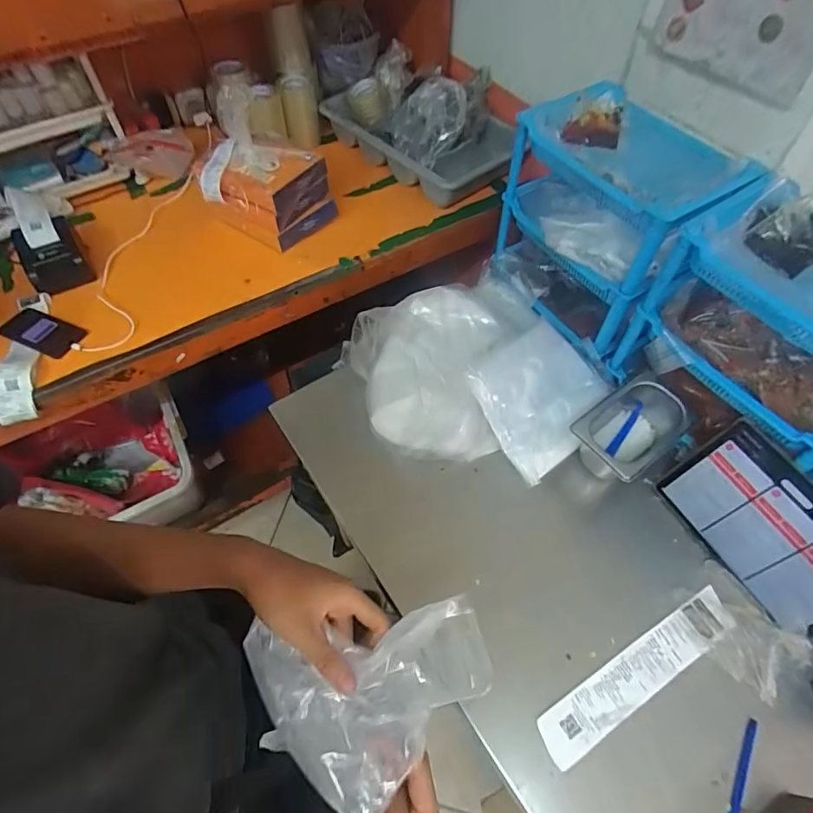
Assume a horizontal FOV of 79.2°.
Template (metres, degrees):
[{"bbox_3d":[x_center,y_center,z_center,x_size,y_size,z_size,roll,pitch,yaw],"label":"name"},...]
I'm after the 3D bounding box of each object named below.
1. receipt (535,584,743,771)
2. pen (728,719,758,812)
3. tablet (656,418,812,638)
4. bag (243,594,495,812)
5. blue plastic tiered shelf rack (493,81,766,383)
[{"bbox_3d":[0.296,0.336,0.621,0.302,0.006,0.055,-27,60,-16],"label":"receipt"},{"bbox_3d":[0.389,0.431,0.571,0.012,0.008,0.133,31,62,19],"label":"pen"},{"bbox_3d":[0.474,0.162,0.645,0.012,0.161,0.248,-1,49,-43],"label":"tablet"},{"bbox_3d":[-0.026,0.243,0.410,0.205,0.059,0.138,-9,57,-5],"label":"bag"},{"bbox_3d":[0.312,-0.275,0.807,0.198,0.314,0.323,-34,63,-20],"label":"blue plastic tiered shelf rack"}]

